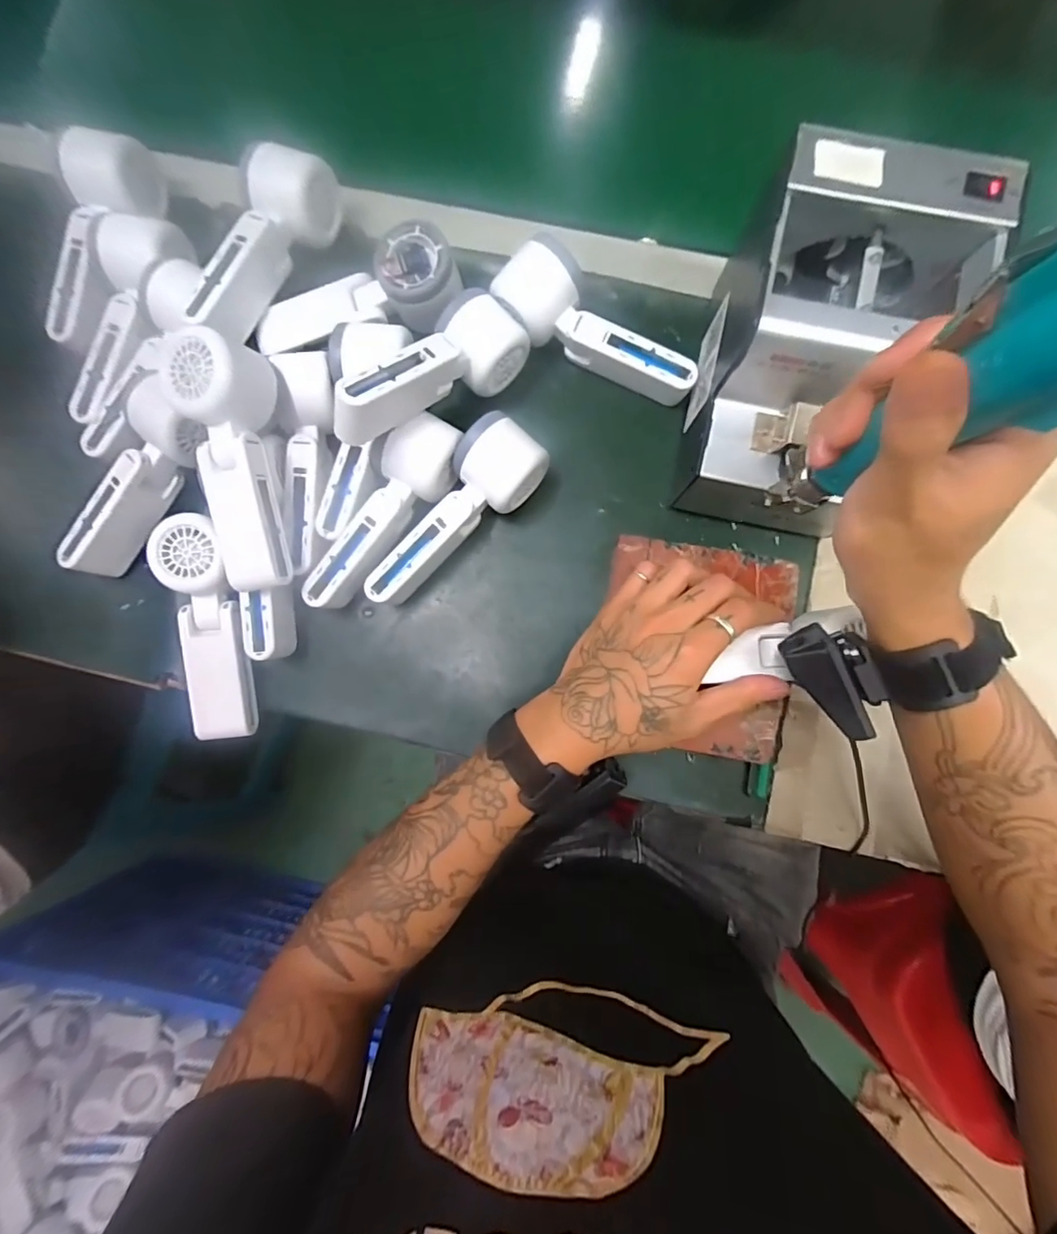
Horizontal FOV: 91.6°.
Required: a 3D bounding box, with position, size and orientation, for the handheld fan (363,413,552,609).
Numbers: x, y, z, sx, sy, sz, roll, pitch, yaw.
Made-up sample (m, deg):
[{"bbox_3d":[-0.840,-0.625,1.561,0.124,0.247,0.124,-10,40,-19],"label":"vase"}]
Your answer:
[{"bbox_3d":[-0.056,-0.074,0.387,0.053,0.049,0.162,40,87,4],"label":"handheld fan"}]

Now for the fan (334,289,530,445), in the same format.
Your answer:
[{"bbox_3d":[-0.071,-0.175,0.364,0.060,0.048,0.165,44,62,5],"label":"fan"}]

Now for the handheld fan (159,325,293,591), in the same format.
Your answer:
[{"bbox_3d":[-0.200,-0.102,0.353,0.058,0.051,0.165,-4,105,1],"label":"handheld fan"}]

